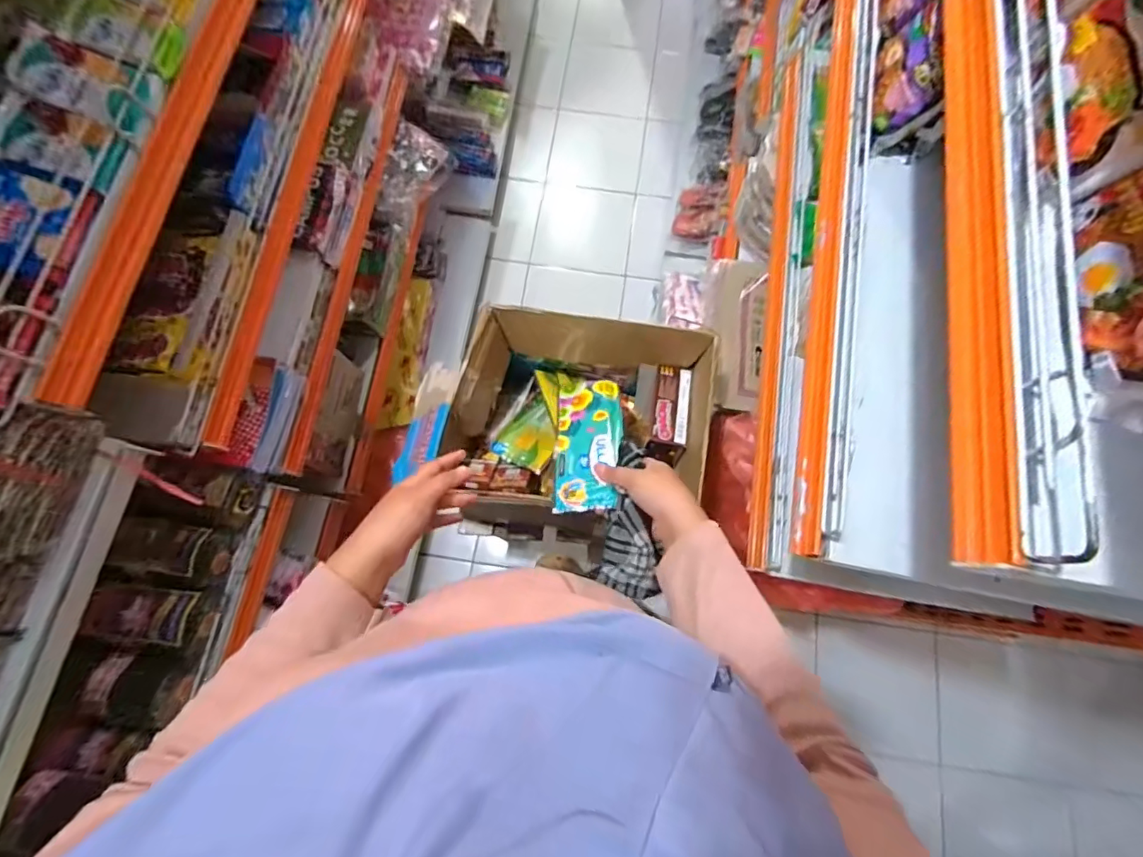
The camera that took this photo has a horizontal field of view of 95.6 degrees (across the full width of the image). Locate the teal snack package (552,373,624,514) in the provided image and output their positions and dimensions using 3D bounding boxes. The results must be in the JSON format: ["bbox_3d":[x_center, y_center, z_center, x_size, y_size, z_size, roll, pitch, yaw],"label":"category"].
[{"bbox_3d":[0.023,0.002,0.664,0.084,0.013,0.274,-7,37,6],"label":"teal snack package"}]

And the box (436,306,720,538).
[{"bbox_3d":[0.013,-0.014,0.807,0.346,0.235,0.251,8,75,2],"label":"box"}]

